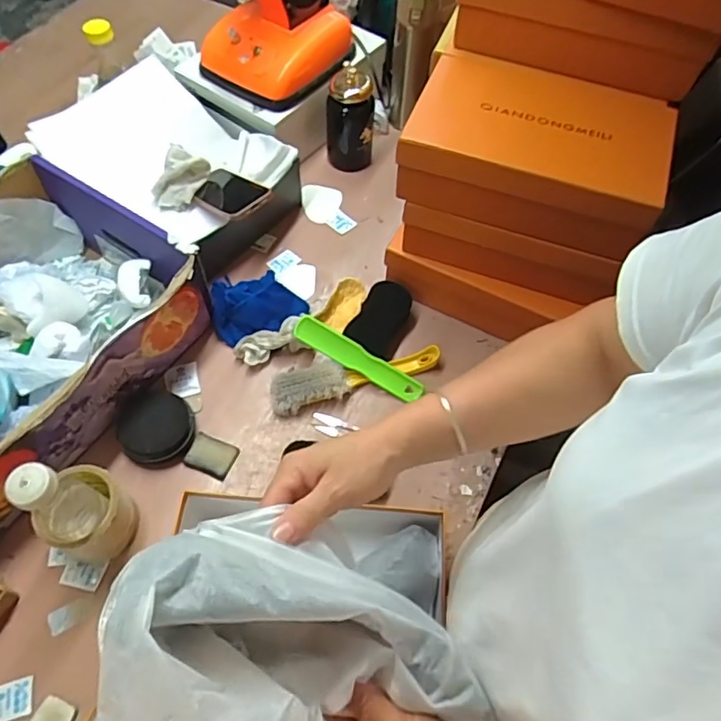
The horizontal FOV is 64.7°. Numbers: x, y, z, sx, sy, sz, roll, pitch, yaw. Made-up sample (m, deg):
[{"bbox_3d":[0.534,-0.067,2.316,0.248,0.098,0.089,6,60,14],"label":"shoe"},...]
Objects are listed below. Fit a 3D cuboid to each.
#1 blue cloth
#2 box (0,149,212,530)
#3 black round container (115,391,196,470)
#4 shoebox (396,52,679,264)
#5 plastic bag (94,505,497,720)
[{"bbox_3d":[-0.146,-0.087,0.817,0.133,0.048,0.115,-9,61,-8],"label":"blue cloth"},{"bbox_3d":[-0.441,-0.032,0.713,0.329,0.151,0.390,31,63,15],"label":"box"},{"bbox_3d":[-0.259,0.085,0.721,0.089,0.035,0.095,1,60,-2],"label":"black round container"},{"bbox_3d":[0.217,-0.249,0.688,0.309,0.088,0.194,19,61,9],"label":"shoebox"},{"bbox_3d":[-0.034,0.166,0.328,0.211,0.133,0.178,-11,61,-9],"label":"plastic bag"}]

